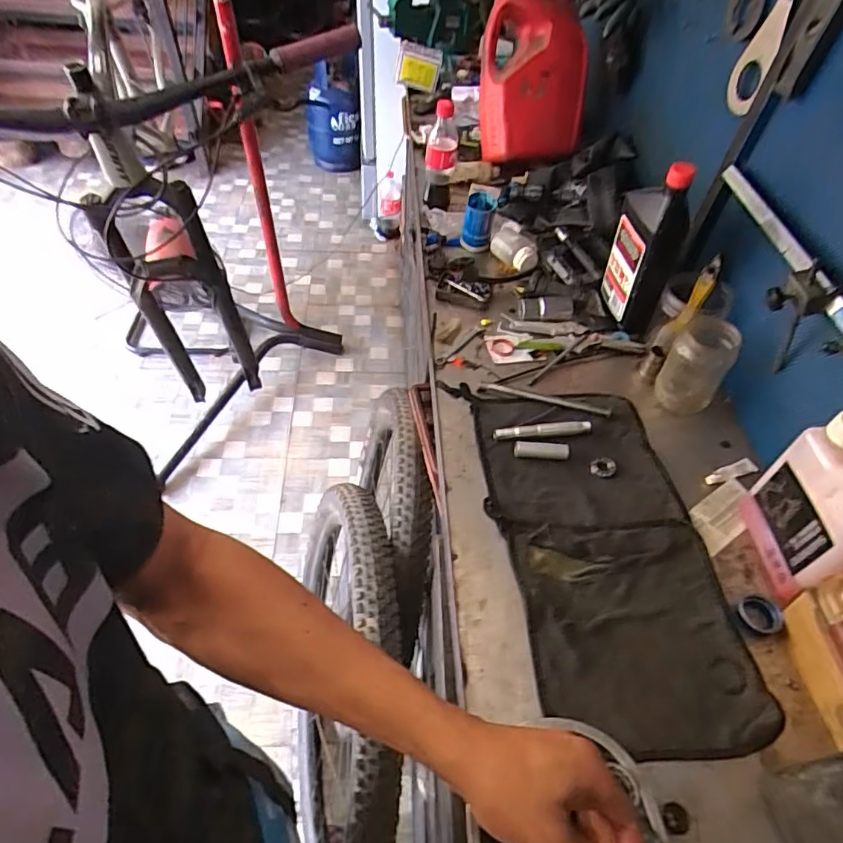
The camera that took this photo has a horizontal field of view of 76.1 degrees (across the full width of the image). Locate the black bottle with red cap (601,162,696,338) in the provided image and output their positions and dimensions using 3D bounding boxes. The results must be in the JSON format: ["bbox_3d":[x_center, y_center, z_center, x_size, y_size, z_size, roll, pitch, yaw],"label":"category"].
[{"bbox_3d":[0.316,-0.246,0.763,0.067,0.235,0.107,2,50,-4],"label":"black bottle with red cap"}]

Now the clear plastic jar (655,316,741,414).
[{"bbox_3d":[0.369,-0.071,0.727,0.077,0.123,0.069,34,55,21],"label":"clear plastic jar"}]

